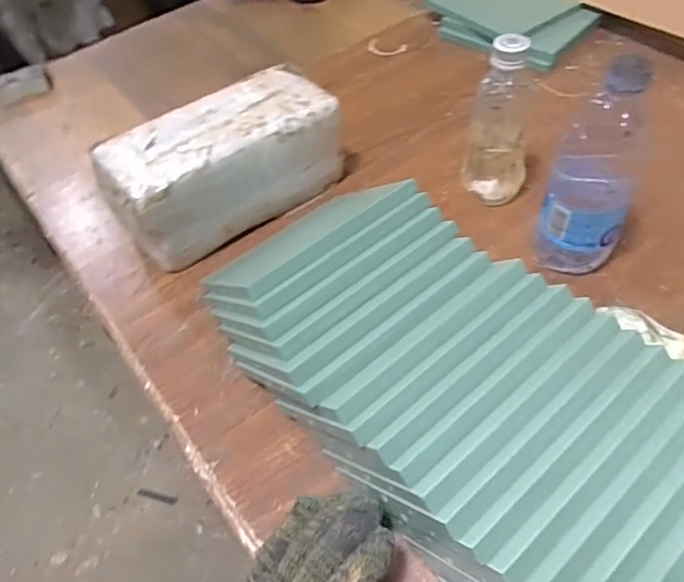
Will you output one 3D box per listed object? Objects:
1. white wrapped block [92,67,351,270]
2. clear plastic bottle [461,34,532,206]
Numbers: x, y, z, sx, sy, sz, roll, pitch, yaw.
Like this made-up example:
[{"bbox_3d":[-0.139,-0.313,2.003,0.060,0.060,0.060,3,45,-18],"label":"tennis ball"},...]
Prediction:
[{"bbox_3d":[-0.116,-0.124,0.567,0.230,0.120,0.097,-37,58,-21],"label":"white wrapped block"},{"bbox_3d":[0.154,-0.161,0.541,0.059,0.167,0.060,9,54,12],"label":"clear plastic bottle"}]

